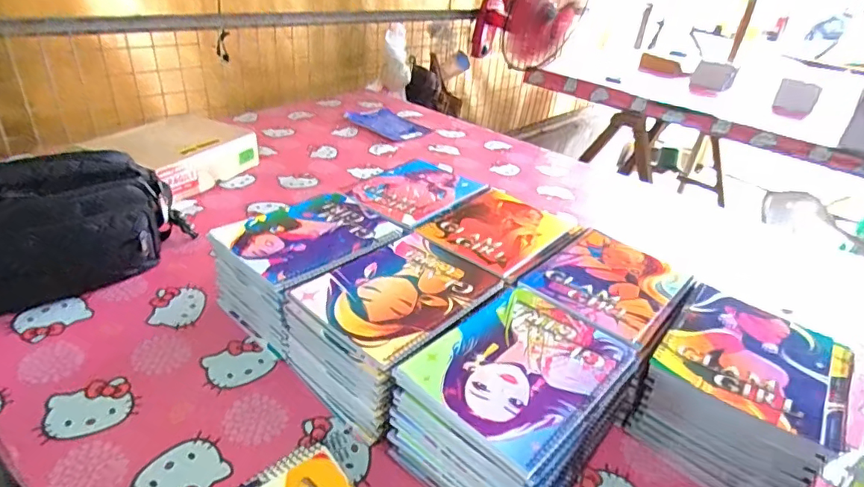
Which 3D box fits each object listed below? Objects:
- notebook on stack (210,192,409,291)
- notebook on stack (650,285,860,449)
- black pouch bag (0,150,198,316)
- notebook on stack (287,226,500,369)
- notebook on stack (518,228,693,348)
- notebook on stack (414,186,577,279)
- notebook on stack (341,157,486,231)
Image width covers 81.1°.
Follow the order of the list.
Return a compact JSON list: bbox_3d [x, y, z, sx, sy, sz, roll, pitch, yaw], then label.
[{"bbox_3d":[-0.156,-0.014,0.659,0.160,0.008,0.200,29,38,33],"label":"notebook on stack"},{"bbox_3d":[0.342,0.116,0.530,0.162,0.010,0.189,27,37,31],"label":"notebook on stack"},{"bbox_3d":[-0.479,-0.022,0.661,0.301,0.165,0.084,-22,41,-37],"label":"black pouch bag"},{"bbox_3d":[-0.035,0.049,0.574,0.160,0.006,0.201,27,37,31],"label":"notebook on stack"},{"bbox_3d":[0.220,0.043,0.629,0.151,0.006,0.193,29,38,33],"label":"notebook on stack"},{"bbox_3d":[0.095,-0.025,0.718,0.157,0.006,0.201,27,37,30],"label":"notebook on stack"},{"bbox_3d":[-0.026,-0.087,0.807,0.163,0.008,0.204,27,37,31],"label":"notebook on stack"}]

